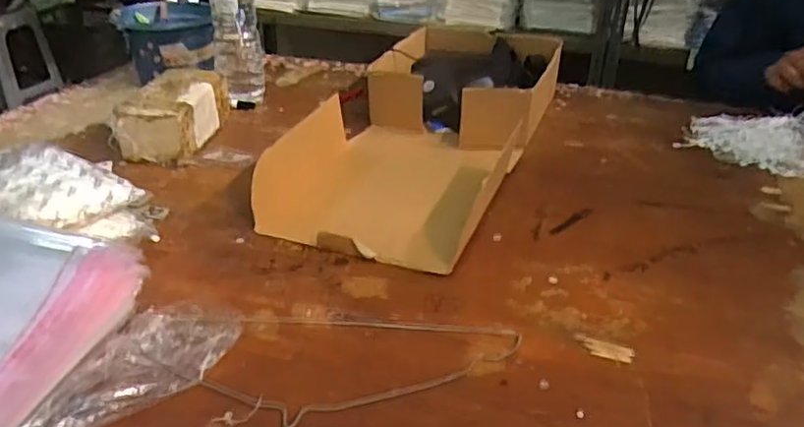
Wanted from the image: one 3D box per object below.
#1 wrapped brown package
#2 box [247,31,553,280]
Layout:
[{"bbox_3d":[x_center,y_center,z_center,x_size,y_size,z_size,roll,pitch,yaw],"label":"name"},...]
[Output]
[{"bbox_3d":[-0.343,-0.152,0.948,0.100,0.082,0.193,3,32,4],"label":"wrapped brown package"},{"bbox_3d":[0.038,-0.140,0.920,0.279,0.100,0.591,13,34,19],"label":"box"}]

